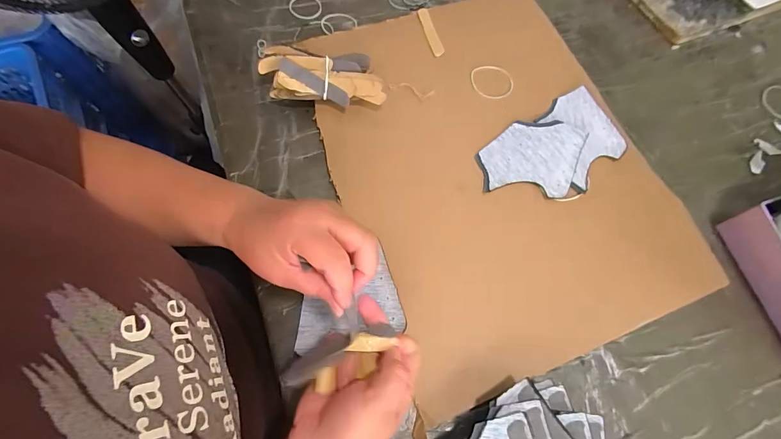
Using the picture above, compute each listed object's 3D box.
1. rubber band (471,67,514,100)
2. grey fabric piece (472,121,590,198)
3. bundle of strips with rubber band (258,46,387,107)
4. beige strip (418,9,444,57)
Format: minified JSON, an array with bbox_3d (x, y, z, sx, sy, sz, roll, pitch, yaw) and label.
[{"bbox_3d":[0.135,-0.182,0.486,0.054,0.004,0.051,-1,73,1],"label":"rubber band"},{"bbox_3d":[0.171,-0.076,0.441,0.123,0.008,0.100,7,67,0],"label":"grey fabric piece"},{"bbox_3d":[-0.081,-0.165,0.440,0.145,0.051,0.045,4,67,-2],"label":"bundle of strips with rubber band"},{"bbox_3d":[0.057,-0.262,0.510,0.016,0.004,0.089,-10,68,-7],"label":"beige strip"}]

